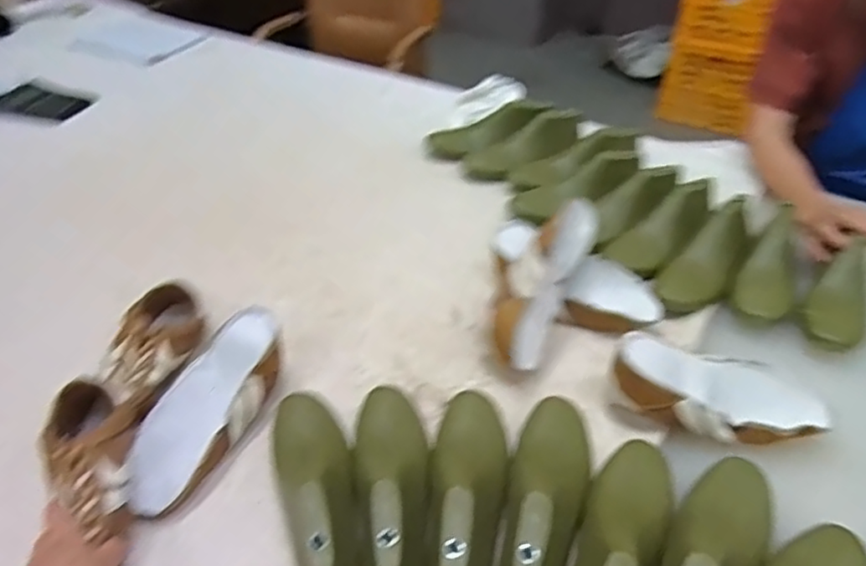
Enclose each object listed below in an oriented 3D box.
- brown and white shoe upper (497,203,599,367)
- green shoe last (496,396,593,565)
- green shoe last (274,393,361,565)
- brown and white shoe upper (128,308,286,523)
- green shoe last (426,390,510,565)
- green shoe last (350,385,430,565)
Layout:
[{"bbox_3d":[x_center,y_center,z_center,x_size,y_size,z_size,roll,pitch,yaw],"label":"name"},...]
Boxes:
[{"bbox_3d":[0.141,0.000,0.821,0.059,0.081,0.253,21,64,23],"label":"brown and white shoe upper"},{"bbox_3d":[0.113,0.202,0.632,0.079,0.092,0.252,11,42,13],"label":"green shoe last"},{"bbox_3d":[-0.119,0.202,0.644,0.076,0.088,0.254,-9,41,-10],"label":"green shoe last"},{"bbox_3d":[-0.257,0.140,0.720,0.080,0.087,0.244,16,43,19],"label":"brown and white shoe upper"},{"bbox_3d":[0.035,0.197,0.640,0.076,0.091,0.255,4,41,5],"label":"green shoe last"},{"bbox_3d":[-0.042,0.193,0.644,0.079,0.094,0.243,-4,41,-4],"label":"green shoe last"}]

